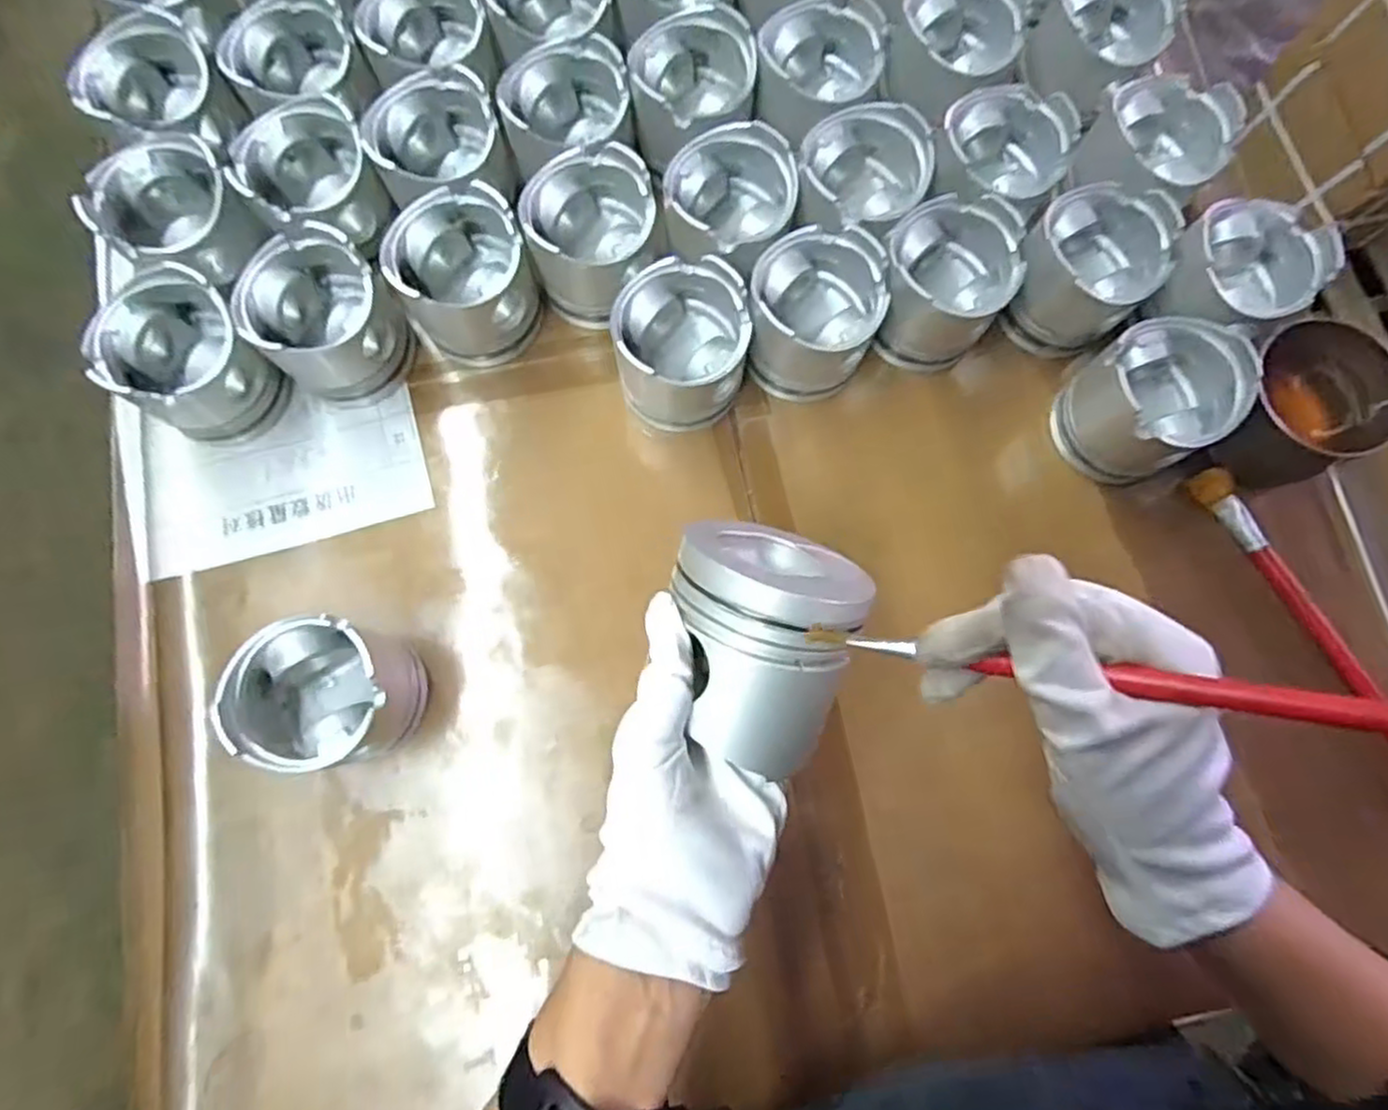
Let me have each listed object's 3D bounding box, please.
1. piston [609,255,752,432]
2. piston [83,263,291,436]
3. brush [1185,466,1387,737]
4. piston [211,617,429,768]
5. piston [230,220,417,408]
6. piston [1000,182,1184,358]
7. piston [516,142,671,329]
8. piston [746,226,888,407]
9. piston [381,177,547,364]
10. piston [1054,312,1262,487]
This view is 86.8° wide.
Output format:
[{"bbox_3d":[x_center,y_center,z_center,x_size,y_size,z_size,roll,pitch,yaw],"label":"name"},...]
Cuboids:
[{"bbox_3d":[-0.008,-0.145,0.506,0.089,0.075,0.094,0,79,0],"label":"piston"},{"bbox_3d":[-0.342,-0.134,0.506,0.091,0.086,0.086,-44,82,-7],"label":"piston"},{"bbox_3d":[0.435,0.050,0.509,0.025,0.023,0.259,-29,80,-5],"label":"brush"},{"bbox_3d":[-0.226,0.087,0.463,0.091,0.088,0.084,0,79,0],"label":"piston"},{"bbox_3d":[-0.257,-0.163,0.514,0.092,0.088,0.086,0,79,0],"label":"piston"},{"bbox_3d":[0.279,-0.202,0.532,0.092,0.090,0.096,0,79,0],"label":"piston"},{"bbox_3d":[-0.071,-0.226,0.525,0.088,0.088,0.095,0,79,0],"label":"piston"},{"bbox_3d":[0.085,-0.168,0.521,0.088,0.089,0.090,0,79,0],"label":"piston"},{"bbox_3d":[-0.162,-0.196,0.529,0.092,0.086,0.094,-21,80,-4],"label":"piston"},{"bbox_3d":[0.319,-0.107,0.515,0.100,0.078,0.091,-21,80,-4],"label":"piston"}]

